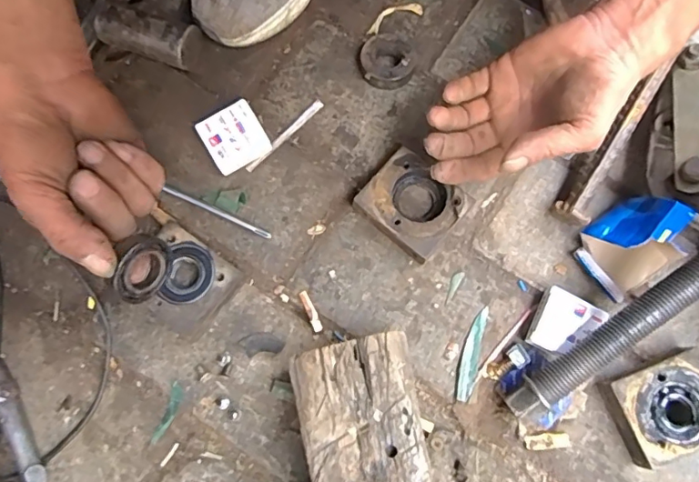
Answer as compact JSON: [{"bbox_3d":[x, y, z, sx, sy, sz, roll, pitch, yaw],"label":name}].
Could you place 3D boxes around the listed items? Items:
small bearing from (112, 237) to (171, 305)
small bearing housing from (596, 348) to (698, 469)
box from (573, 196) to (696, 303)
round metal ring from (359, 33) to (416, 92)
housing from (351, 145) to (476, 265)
[{"bbox_3d":[-0.139,0.019,0.342,0.012,0.044,0.044,20,70,25],"label":"small bearing"},{"bbox_3d":[0.249,0.129,0.406,0.083,0.027,0.065,-22,77,-6],"label":"small bearing housing"},{"bbox_3d":[0.234,0.000,0.418,0.079,0.060,0.066,-30,78,-8],"label":"box"},{"bbox_3d":[0.035,-0.168,0.479,0.050,0.021,0.051,0,76,-1],"label":"round metal ring"},{"bbox_3d":[0.051,-0.032,0.441,0.083,0.027,0.069,39,79,8],"label":"housing"}]

